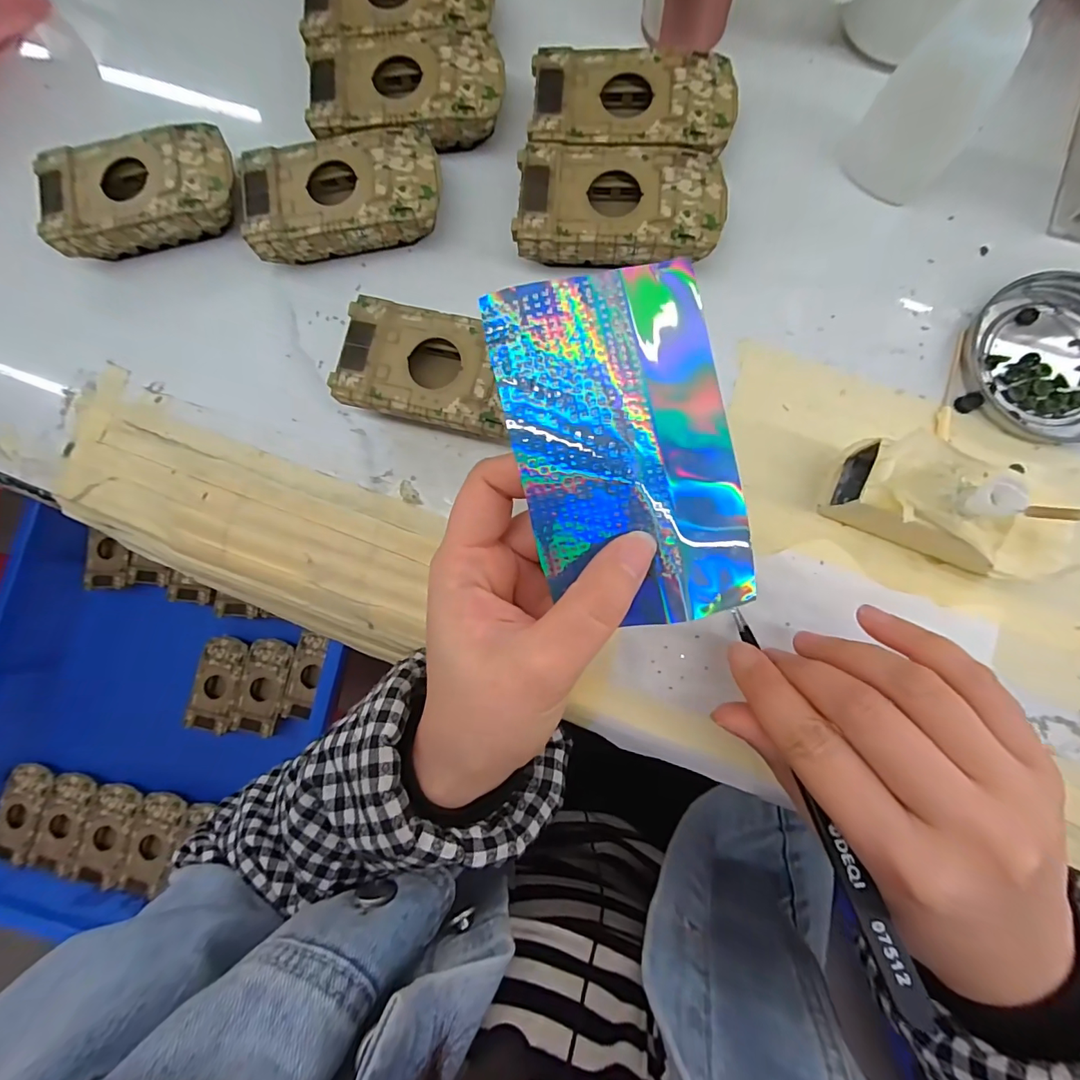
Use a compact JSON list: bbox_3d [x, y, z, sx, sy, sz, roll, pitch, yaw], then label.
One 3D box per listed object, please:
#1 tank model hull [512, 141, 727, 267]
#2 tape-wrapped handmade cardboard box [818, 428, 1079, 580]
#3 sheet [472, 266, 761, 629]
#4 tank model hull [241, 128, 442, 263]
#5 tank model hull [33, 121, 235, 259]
[{"bbox_3d":[0.038,-0.159,0.230,0.095,0.024,0.052,5,84,4],"label":"tank model hull"},{"bbox_3d":[0.173,-0.011,0.197,0.087,0.045,0.043,24,86,6],"label":"tape-wrapped handmade cardboard box"},{"bbox_3d":[0.030,-0.030,0.163,0.072,0.006,0.122,-14,97,1],"label":"sheet"},{"bbox_3d":[-0.097,-0.172,0.240,0.094,0.026,0.051,-7,83,3],"label":"tank model hull"},{"bbox_3d":[-0.203,-0.180,0.247,0.092,0.026,0.049,-11,83,3],"label":"tank model hull"}]

